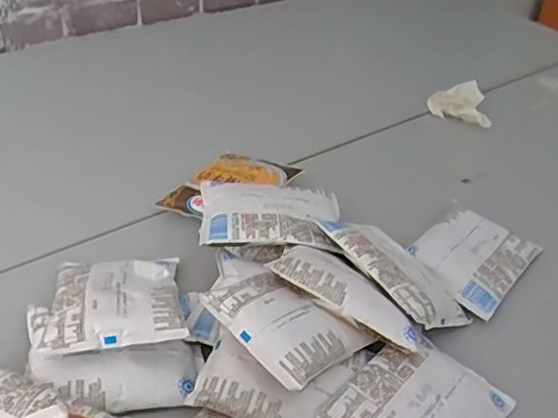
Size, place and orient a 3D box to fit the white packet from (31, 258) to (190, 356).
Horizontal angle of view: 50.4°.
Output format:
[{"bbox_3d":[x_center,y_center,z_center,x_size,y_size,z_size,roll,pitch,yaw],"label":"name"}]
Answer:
[{"bbox_3d":[-0.124,0.068,0.453,0.096,0.025,0.118,-3,27,-14],"label":"white packet"}]

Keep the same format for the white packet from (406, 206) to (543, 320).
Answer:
[{"bbox_3d":[0.179,0.042,0.553,0.090,0.018,0.111,31,45,28],"label":"white packet"}]

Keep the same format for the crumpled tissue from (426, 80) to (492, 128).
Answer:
[{"bbox_3d":[0.243,-0.140,0.780,0.092,0.040,0.042,30,44,27],"label":"crumpled tissue"}]

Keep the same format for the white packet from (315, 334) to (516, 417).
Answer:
[{"bbox_3d":[0.098,0.139,0.413,0.093,0.021,0.121,30,45,27],"label":"white packet"}]

